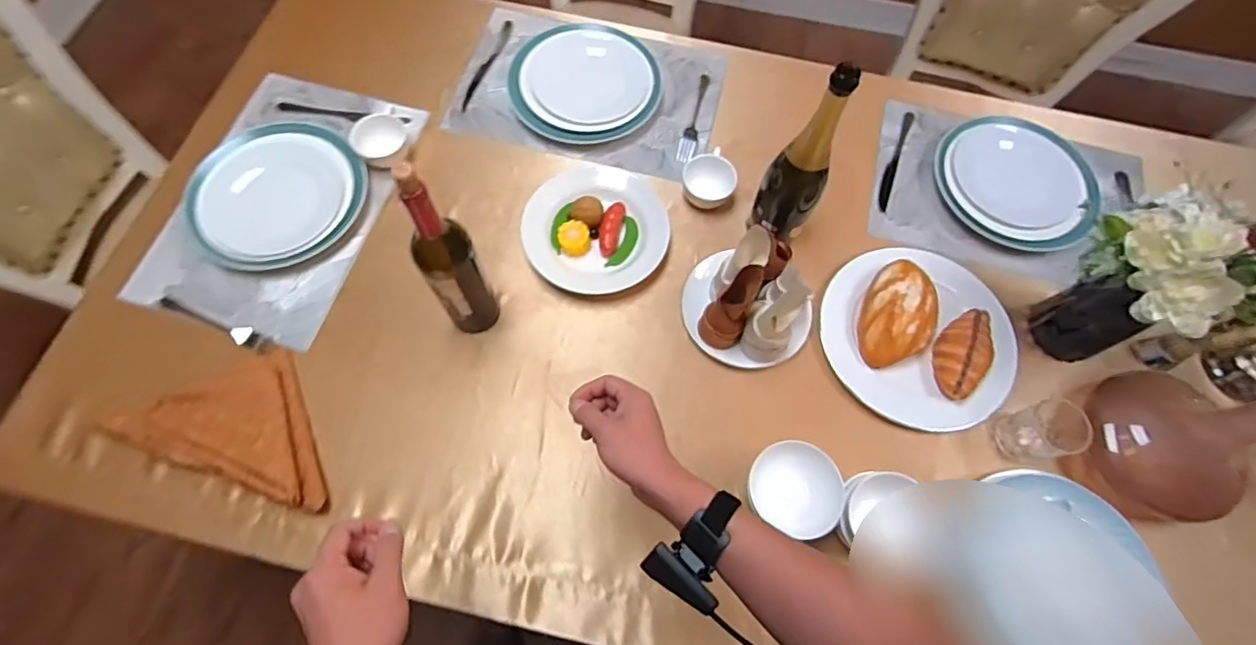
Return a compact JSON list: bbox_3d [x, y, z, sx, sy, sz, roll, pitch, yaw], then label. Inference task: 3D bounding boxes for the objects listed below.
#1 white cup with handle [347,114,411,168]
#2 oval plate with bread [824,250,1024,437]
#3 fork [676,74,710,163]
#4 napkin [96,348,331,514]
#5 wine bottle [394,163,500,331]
[{"bbox_3d":[-0.397,-0.292,0.926,0.084,0.056,0.089,1,67,-2],"label":"white cup with handle"},{"bbox_3d":[0.429,0.012,0.832,0.278,0.079,0.275,-10,68,-7],"label":"oval plate with bread"},{"bbox_3d":[0.119,-0.357,0.994,0.030,0.018,0.197,15,67,4],"label":"fork"},{"bbox_3d":[-0.536,0.173,0.744,0.242,0.037,0.241,-22,70,-12],"label":"napkin"},{"bbox_3d":[-0.216,-0.076,0.691,0.066,0.331,0.066,1,67,-2],"label":"wine bottle"}]

